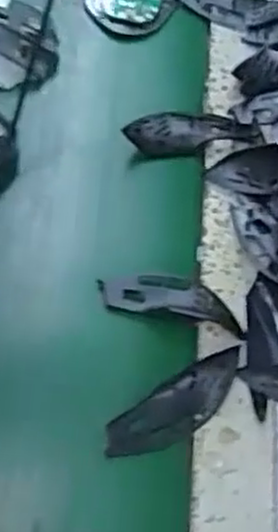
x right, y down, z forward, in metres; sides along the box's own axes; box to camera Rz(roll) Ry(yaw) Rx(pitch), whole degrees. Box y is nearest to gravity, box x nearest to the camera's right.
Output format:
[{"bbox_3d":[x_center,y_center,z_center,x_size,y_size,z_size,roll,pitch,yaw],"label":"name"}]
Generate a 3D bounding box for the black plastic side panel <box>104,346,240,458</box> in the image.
[{"bbox_3d":[0.023,0.088,0.450,0.096,0.015,0.033,-29,69,-13],"label":"black plastic side panel"}]

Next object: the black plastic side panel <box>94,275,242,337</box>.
[{"bbox_3d":[0.022,0.022,0.480,0.095,0.015,0.031,13,65,5],"label":"black plastic side panel"}]

